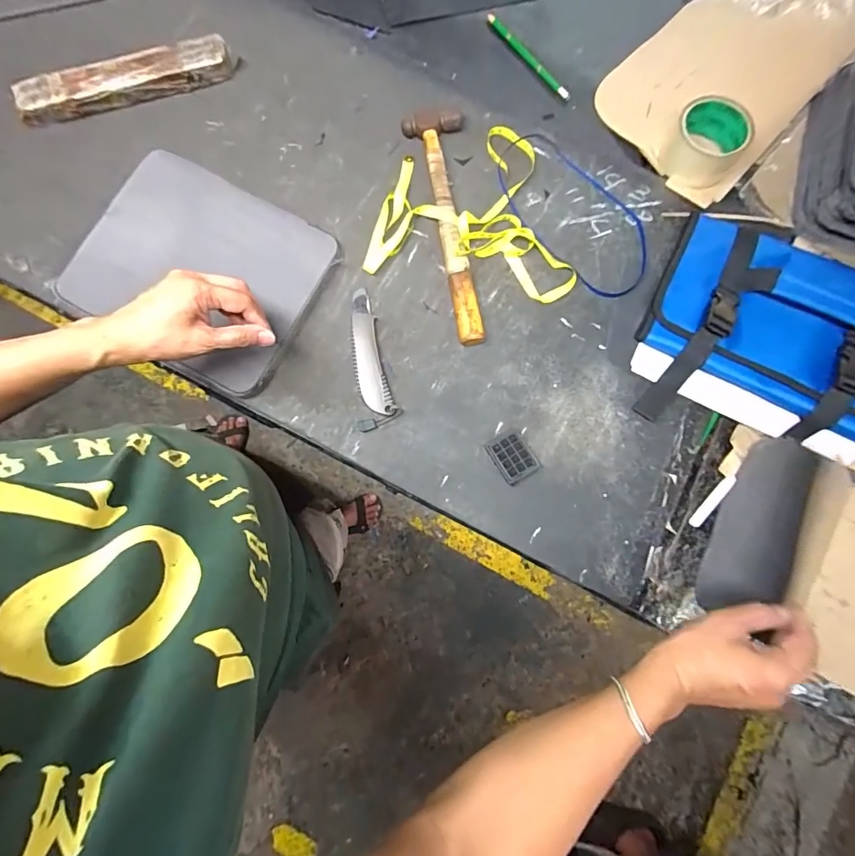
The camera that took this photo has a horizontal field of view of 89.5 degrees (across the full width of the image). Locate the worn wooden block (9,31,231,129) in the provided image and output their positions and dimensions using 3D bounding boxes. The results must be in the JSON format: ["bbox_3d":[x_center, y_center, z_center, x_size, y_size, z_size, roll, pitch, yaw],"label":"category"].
[{"bbox_3d":[-0.378,-0.437,0.544,0.273,0.035,0.044,-16,85,-3],"label":"worn wooden block"}]

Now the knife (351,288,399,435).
[{"bbox_3d":[-0.067,-0.085,0.504,0.043,0.017,0.168,-7,85,-2],"label":"knife"}]

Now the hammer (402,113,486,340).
[{"bbox_3d":[0.026,-0.252,0.531,0.074,0.029,0.308,-8,83,-2],"label":"hammer"}]

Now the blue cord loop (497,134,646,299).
[{"bbox_3d":[0.183,-0.269,0.543,0.235,0.012,0.126,43,82,4],"label":"blue cord loop"}]

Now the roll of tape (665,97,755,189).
[{"bbox_3d":[0.349,-0.355,0.539,0.089,0.050,0.087,0,85,-1],"label":"roll of tape"}]

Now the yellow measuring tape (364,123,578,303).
[{"bbox_3d":[0.066,-0.276,0.533,0.248,0.027,0.211,10,85,0],"label":"yellow measuring tape"}]

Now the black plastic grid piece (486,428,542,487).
[{"bbox_3d":[0.099,0.033,0.496,0.045,0.015,0.056,-31,86,-4],"label":"black plastic grid piece"}]

